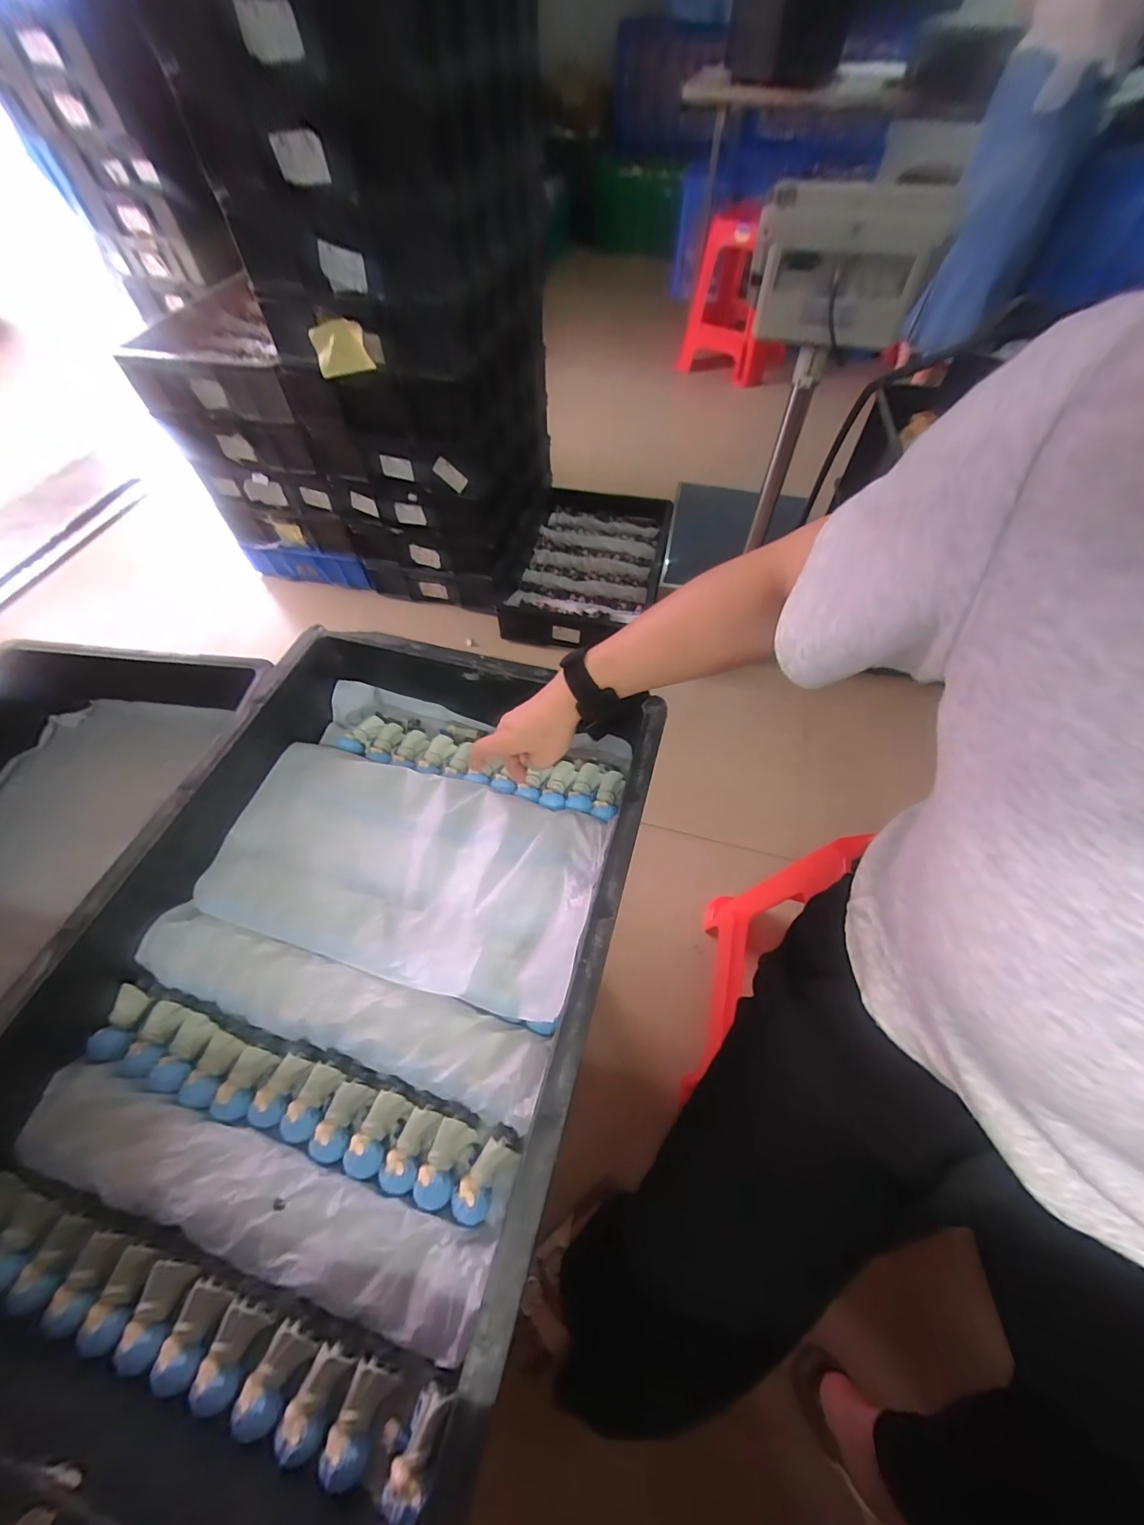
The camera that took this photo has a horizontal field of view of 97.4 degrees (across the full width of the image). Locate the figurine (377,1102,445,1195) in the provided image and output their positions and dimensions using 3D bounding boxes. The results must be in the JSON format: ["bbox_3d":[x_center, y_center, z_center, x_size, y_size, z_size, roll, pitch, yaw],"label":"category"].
[{"bbox_3d":[-0.120,0.286,0.374,0.027,0.022,0.054,20,60,13],"label":"figurine"}]

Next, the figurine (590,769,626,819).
[{"bbox_3d":[0.038,0.037,0.521,0.025,0.021,0.054,14,59,9],"label":"figurine"}]

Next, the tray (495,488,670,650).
[{"bbox_3d":[0.064,-0.594,1.499,0.391,0.104,0.630,11,58,8],"label":"tray"}]

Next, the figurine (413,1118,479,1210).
[{"bbox_3d":[-0.093,0.291,0.366,0.025,0.025,0.053,21,60,13],"label":"figurine"}]

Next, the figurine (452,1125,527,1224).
[{"bbox_3d":[-0.061,0.297,0.364,0.025,0.028,0.062,30,62,18],"label":"figurine"}]

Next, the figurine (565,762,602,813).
[{"bbox_3d":[0.012,0.029,0.531,0.027,0.019,0.056,10,58,7],"label":"figurine"}]

